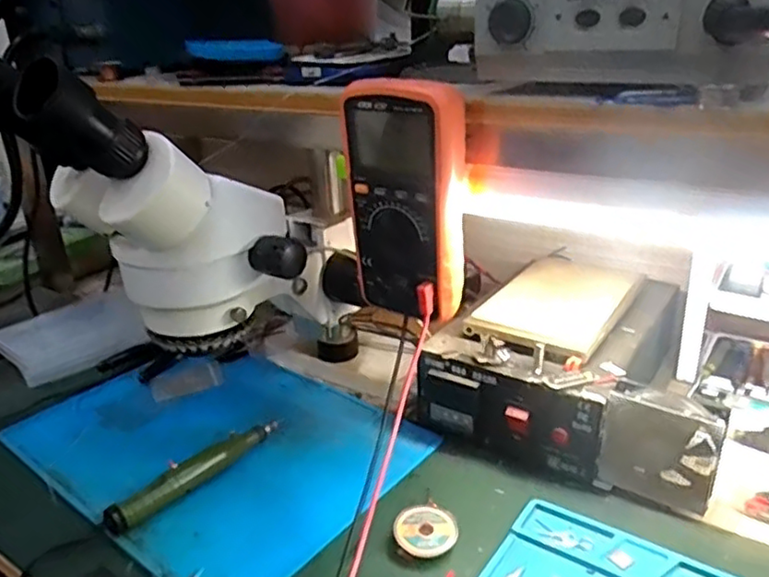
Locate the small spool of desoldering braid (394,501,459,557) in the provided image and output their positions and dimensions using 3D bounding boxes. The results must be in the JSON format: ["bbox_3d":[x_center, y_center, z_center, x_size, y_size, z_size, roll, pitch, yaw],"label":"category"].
[{"bbox_3d":[0.031,0.179,0.474,0.045,0.012,0.043,-8,25,-10],"label":"small spool of desoldering braid"}]

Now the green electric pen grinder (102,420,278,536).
[{"bbox_3d":[-0.154,0.152,0.537,0.018,0.028,0.163,17,31,38],"label":"green electric pen grinder"}]

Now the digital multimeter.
[{"bbox_3d":[0.019,-0.063,0.490,0.090,0.175,0.046,14,28,34],"label":"digital multimeter"}]

